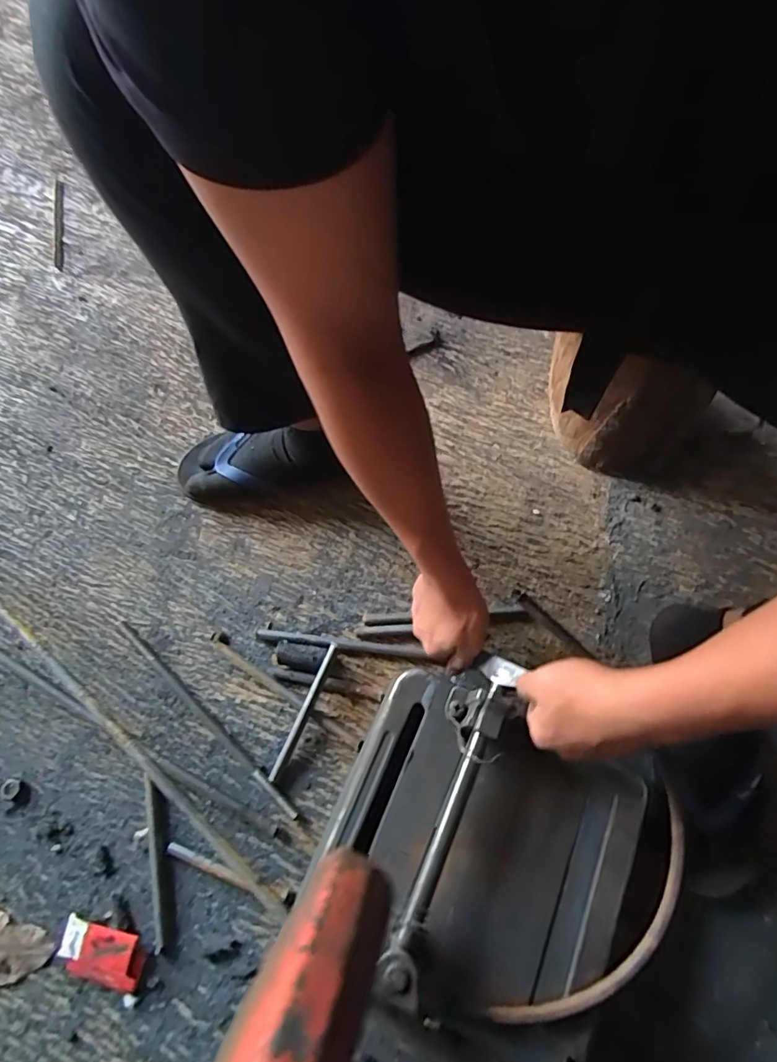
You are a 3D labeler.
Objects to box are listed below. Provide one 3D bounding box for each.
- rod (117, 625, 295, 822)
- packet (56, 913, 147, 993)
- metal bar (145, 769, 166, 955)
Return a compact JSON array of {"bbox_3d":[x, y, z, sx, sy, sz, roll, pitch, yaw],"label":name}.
[{"bbox_3d":[-0.205,0.200,0.542,0.292,0.009,0.011,39,74,16],"label":"rod"},{"bbox_3d":[-0.272,0.398,0.465,0.083,0.016,0.044,11,69,6],"label":"packet"},{"bbox_3d":[-0.232,0.327,0.494,0.013,0.009,0.152,-12,68,-3],"label":"metal bar"}]

